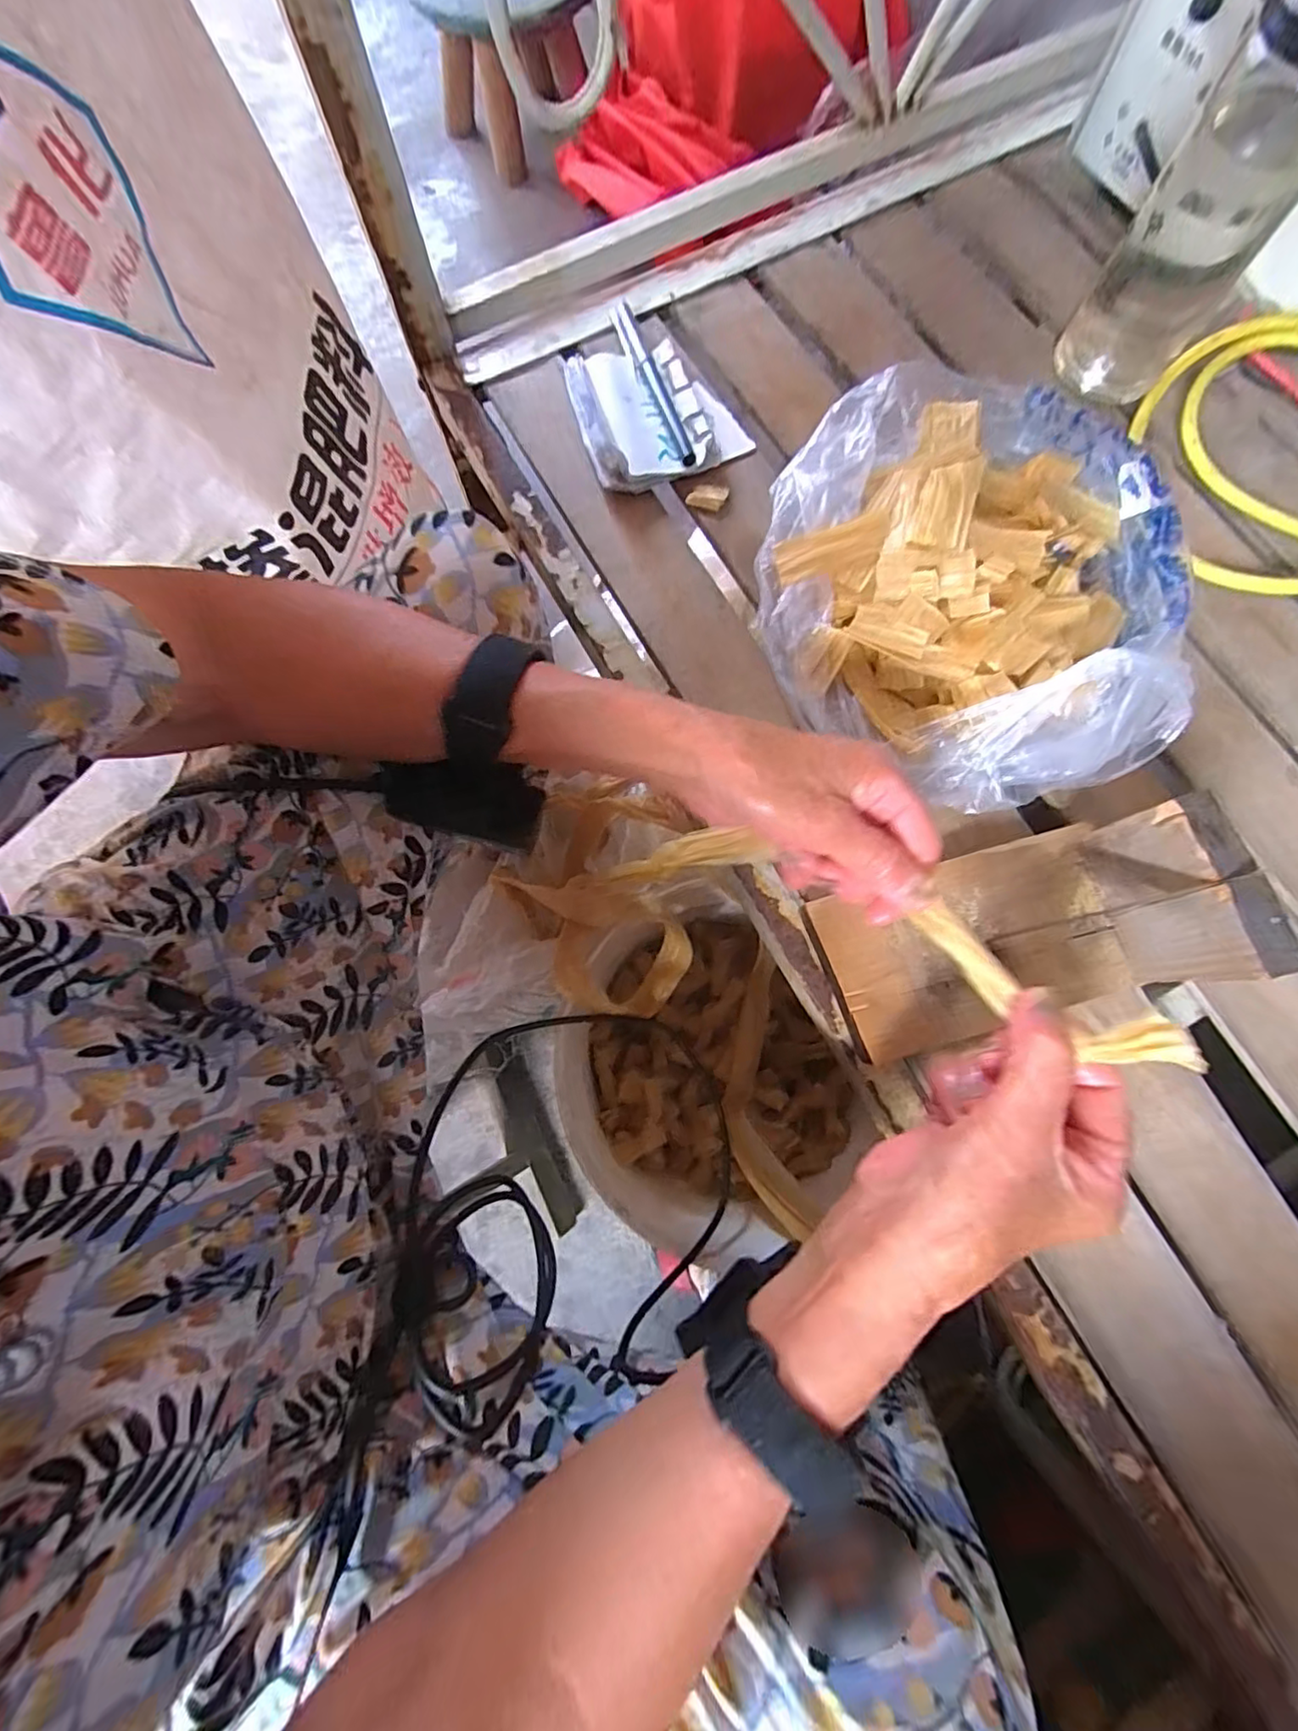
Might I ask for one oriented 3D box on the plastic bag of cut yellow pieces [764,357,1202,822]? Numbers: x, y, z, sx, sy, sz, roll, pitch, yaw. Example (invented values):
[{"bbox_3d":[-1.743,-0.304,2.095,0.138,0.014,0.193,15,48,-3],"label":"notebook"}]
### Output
[{"bbox_3d":[0.179,-0.173,0.340,0.216,0.075,0.266,15,77,3],"label":"plastic bag of cut yellow pieces"}]

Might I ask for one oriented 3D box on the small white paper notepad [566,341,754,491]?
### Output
[{"bbox_3d":[0.005,-0.300,0.400,0.101,0.021,0.107,-15,77,-4],"label":"small white paper notepad"}]

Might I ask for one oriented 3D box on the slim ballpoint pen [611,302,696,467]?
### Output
[{"bbox_3d":[0.004,-0.319,0.407,0.014,0.009,0.142,-20,78,-5],"label":"slim ballpoint pen"}]

